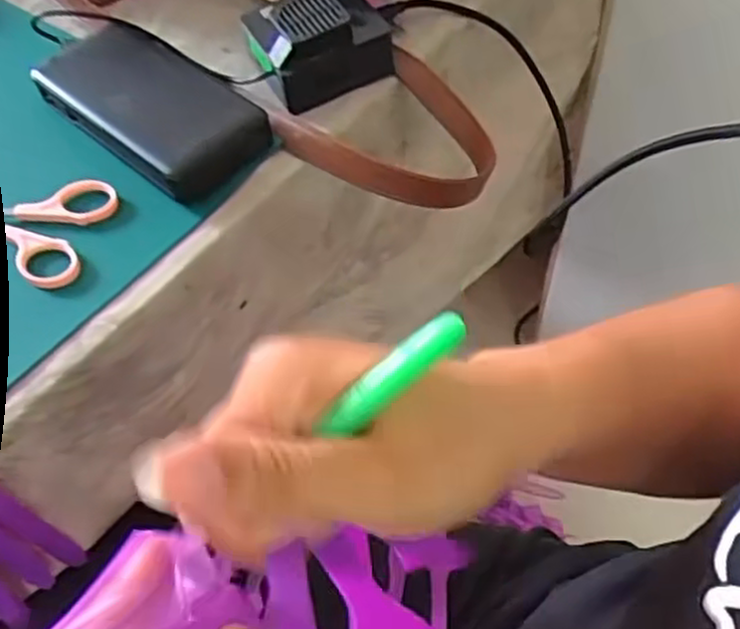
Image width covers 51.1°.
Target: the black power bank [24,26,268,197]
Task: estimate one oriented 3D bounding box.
[{"bbox_3d":[-0.131,-0.125,0.463,0.074,0.031,0.152,-39,61,-24],"label":"black power bank"}]

